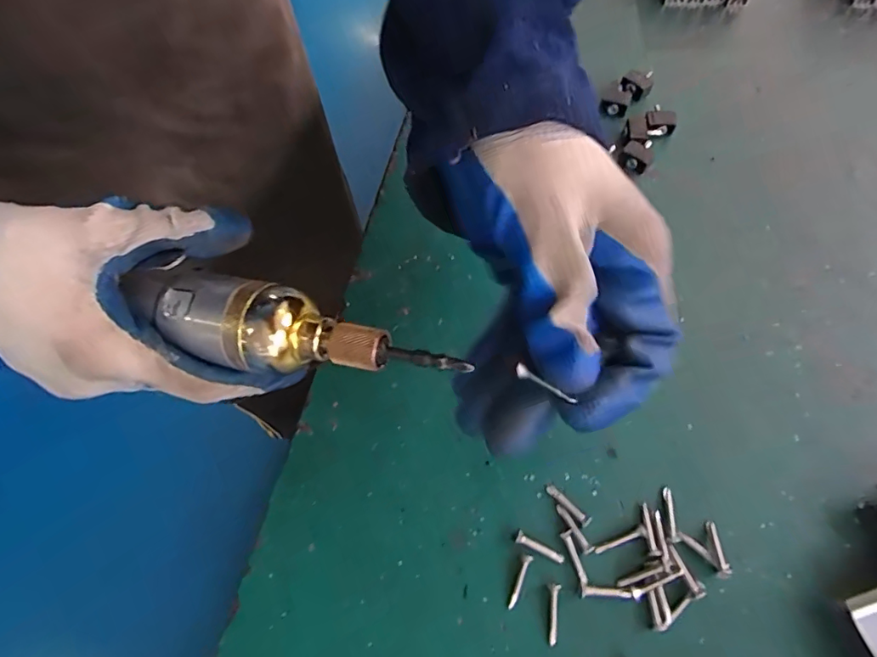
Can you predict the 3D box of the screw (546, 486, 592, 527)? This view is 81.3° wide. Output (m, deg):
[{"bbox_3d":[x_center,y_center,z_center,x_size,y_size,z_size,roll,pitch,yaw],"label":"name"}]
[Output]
[{"bbox_3d":[0.063,0.087,0.250,0.024,0.005,0.006,39,73,17],"label":"screw"}]

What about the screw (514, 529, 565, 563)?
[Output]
[{"bbox_3d":[0.048,0.104,0.241,0.024,0.004,0.006,29,70,14],"label":"screw"}]

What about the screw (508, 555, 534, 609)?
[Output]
[{"bbox_3d":[0.037,0.117,0.237,0.005,0.004,0.024,24,69,12],"label":"screw"}]

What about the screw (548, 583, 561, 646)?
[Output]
[{"bbox_3d":[0.052,0.129,0.230,0.005,0.004,0.025,4,66,4],"label":"screw"}]

